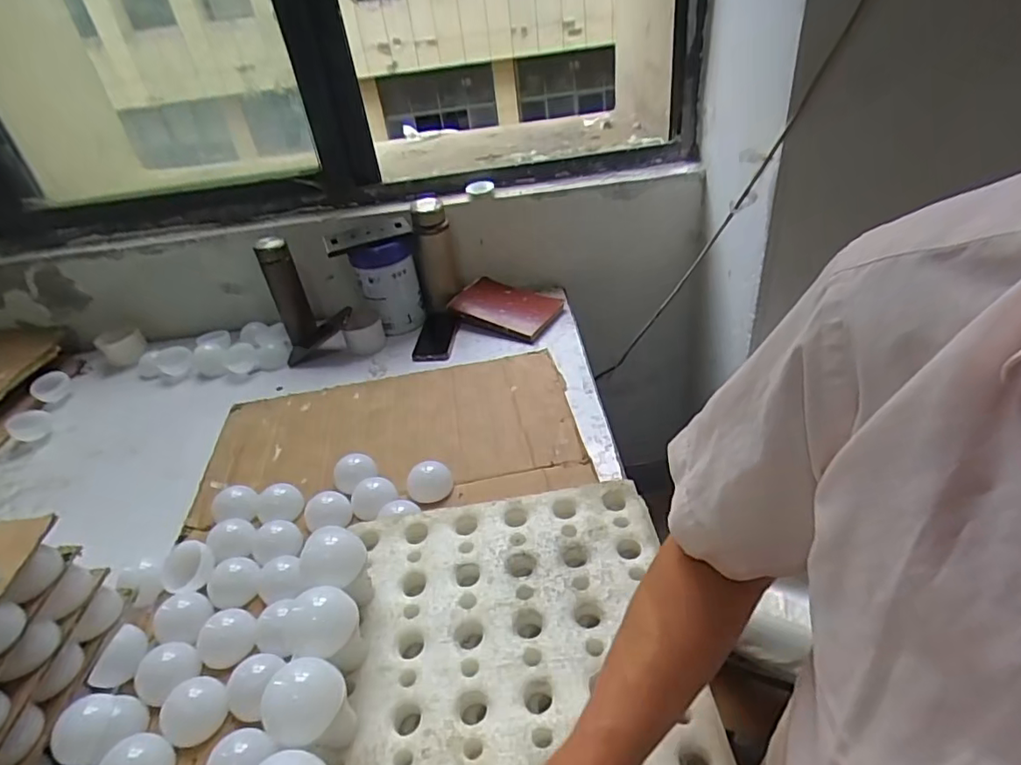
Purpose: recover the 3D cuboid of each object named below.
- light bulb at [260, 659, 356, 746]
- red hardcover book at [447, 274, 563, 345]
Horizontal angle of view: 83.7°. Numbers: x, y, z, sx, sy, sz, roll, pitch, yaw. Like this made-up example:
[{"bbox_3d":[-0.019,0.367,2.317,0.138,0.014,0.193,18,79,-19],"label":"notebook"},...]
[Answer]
[{"bbox_3d":[-0.174,0.284,0.494,0.061,0.078,0.064,-5,37,4],"label":"light bulb"},{"bbox_3d":[-0.010,-0.158,1.198,0.212,0.044,0.153,16,43,28],"label":"red hardcover book"}]

